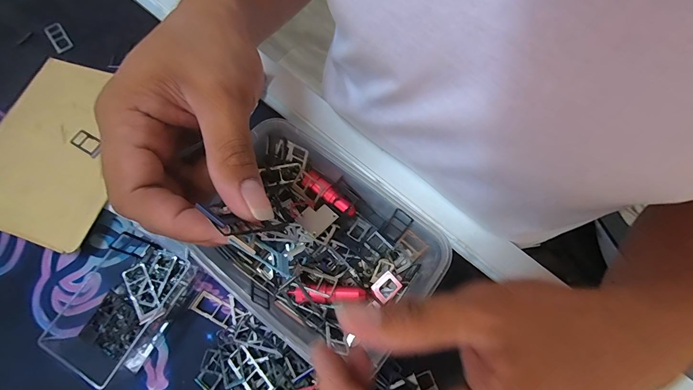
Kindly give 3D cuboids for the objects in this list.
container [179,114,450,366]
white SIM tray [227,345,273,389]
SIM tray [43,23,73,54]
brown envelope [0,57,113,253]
[{"bbox_3d":[-0.026,0.035,0.243,0.164,0.038,0.123,35,75,11],"label":"container"},{"bbox_3d":[-0.066,0.121,0.224,0.038,0.004,0.015,37,76,30],"label":"white SIM tray"},{"bbox_3d":[-0.305,-0.166,0.350,0.019,0.004,0.043,-37,73,-11],"label":"SIM tray"},{"bbox_3d":[-0.254,-0.045,0.291,0.147,0.006,0.160,14,70,13],"label":"brown envelope"}]

